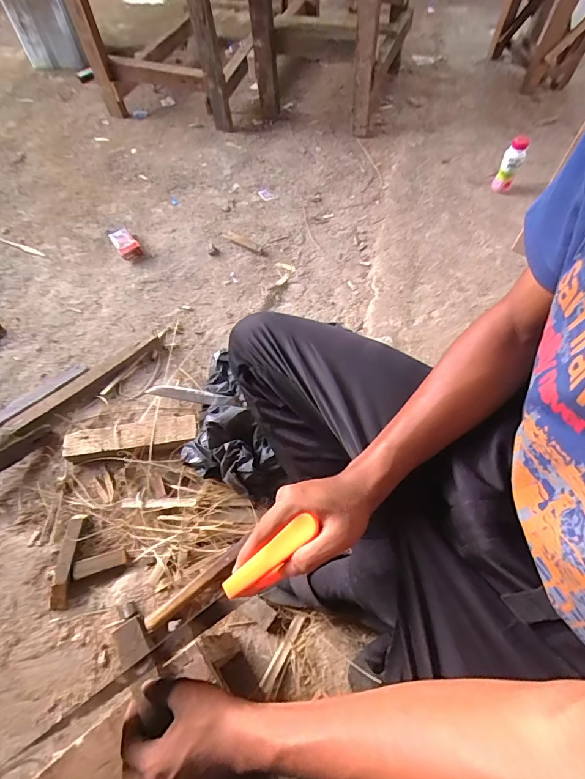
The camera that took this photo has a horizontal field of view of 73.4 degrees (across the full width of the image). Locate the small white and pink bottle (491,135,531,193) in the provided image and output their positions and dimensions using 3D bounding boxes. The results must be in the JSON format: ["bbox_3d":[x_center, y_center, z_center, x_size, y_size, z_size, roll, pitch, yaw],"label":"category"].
[{"bbox_3d":[0.622,-0.643,1.119,0.053,0.135,0.056,29,66,17],"label":"small white and pink bottle"}]

